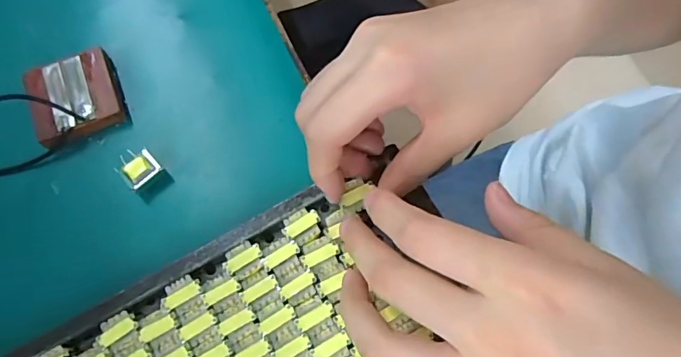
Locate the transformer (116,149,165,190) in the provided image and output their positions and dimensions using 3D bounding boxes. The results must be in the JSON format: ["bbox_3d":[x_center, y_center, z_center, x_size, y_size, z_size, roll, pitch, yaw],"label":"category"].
[{"bbox_3d":[-0.111,-0.004,0.256,0.021,0.019,0.019,42,78,12],"label":"transformer"}]

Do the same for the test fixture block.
[{"bbox_3d":[-0.156,-0.048,0.270,0.048,0.017,0.047,-23,74,-7],"label":"test fixture block"}]

